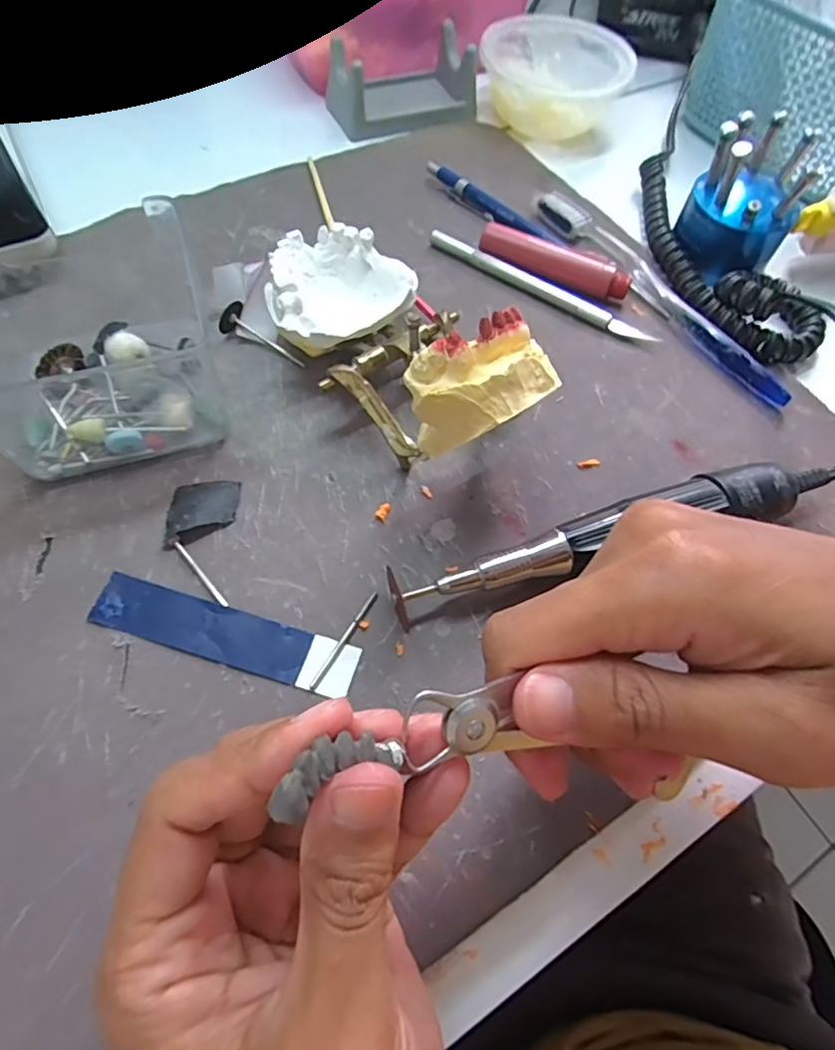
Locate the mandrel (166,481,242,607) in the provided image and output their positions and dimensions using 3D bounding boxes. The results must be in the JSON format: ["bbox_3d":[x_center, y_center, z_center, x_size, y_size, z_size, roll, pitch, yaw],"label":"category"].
[{"bbox_3d":[-0.089,0.005,0.234,0.027,0.006,0.055,-2,63,-5],"label":"mandrel"}]

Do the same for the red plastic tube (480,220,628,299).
[{"bbox_3d":[0.077,-0.148,0.319,0.086,0.017,0.016,25,64,9],"label":"red plastic tube"}]

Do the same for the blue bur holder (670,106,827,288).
[{"bbox_3d":[0.186,-0.185,0.323,0.058,0.060,0.058,29,64,11],"label":"blue bur holder"}]

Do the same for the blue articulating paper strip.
[{"bbox_3d":[-0.073,0.041,0.217,0.101,0.004,0.021,16,63,4],"label":"blue articulating paper strip"}]

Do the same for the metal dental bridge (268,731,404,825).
[{"bbox_3d":[-0.017,0.050,0.117,0.032,0.006,0.011,-3,53,-53],"label":"metal dental bridge"}]

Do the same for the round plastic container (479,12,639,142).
[{"bbox_3d":[0.096,-0.315,0.401,0.097,0.041,0.097,2,63,-3],"label":"round plastic container"}]

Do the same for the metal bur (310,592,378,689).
[{"bbox_3d":[-0.028,0.043,0.219,0.004,0.004,0.044,29,64,11],"label":"metal bur"}]

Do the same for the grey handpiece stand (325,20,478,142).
[{"bbox_3d":[-0.012,-0.311,0.394,0.099,0.035,0.061,-23,66,-15],"label":"grey handpiece stand"}]

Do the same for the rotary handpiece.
[{"bbox_3d":[0.083,0.003,0.235,0.194,0.029,0.027,-14,64,-11],"label":"rotary handpiece"}]

